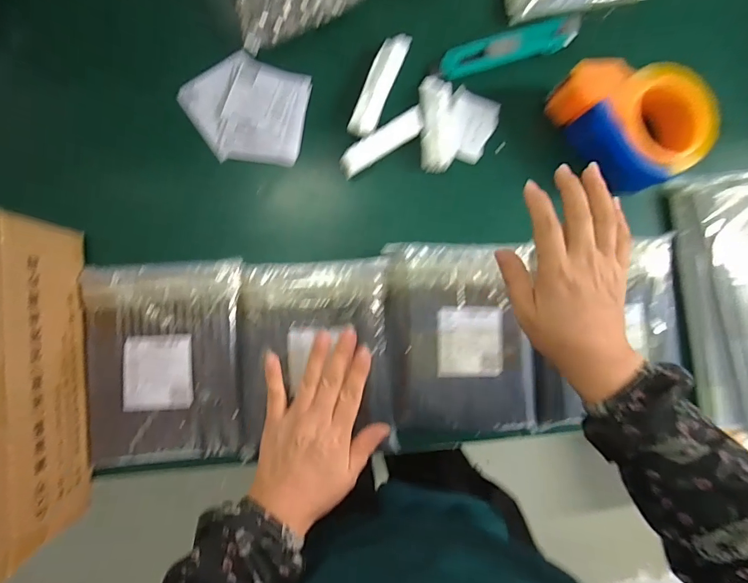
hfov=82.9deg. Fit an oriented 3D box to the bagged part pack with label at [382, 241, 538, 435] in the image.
[{"bbox_3d":[0.085,0.044,0.413,0.141,0.014,0.181,-2,89,-4],"label":"bagged part pack with label"}]

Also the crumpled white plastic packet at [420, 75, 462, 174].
[{"bbox_3d":[0.067,-0.169,0.430,0.037,0.019,0.094,-1,89,-4],"label":"crumpled white plastic packet"}]

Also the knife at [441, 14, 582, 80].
[{"bbox_3d":[0.142,-0.255,0.439,0.153,0.013,0.036,-19,90,-4],"label":"knife"}]

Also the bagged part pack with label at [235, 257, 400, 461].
[{"bbox_3d":[-0.057,0.063,0.407,0.148,0.019,0.183,-3,89,-4],"label":"bagged part pack with label"}]

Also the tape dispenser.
[{"bbox_3d":[0.256,-0.168,0.418,0.110,0.057,0.138,-35,91,-4],"label":"tape dispenser"}]

